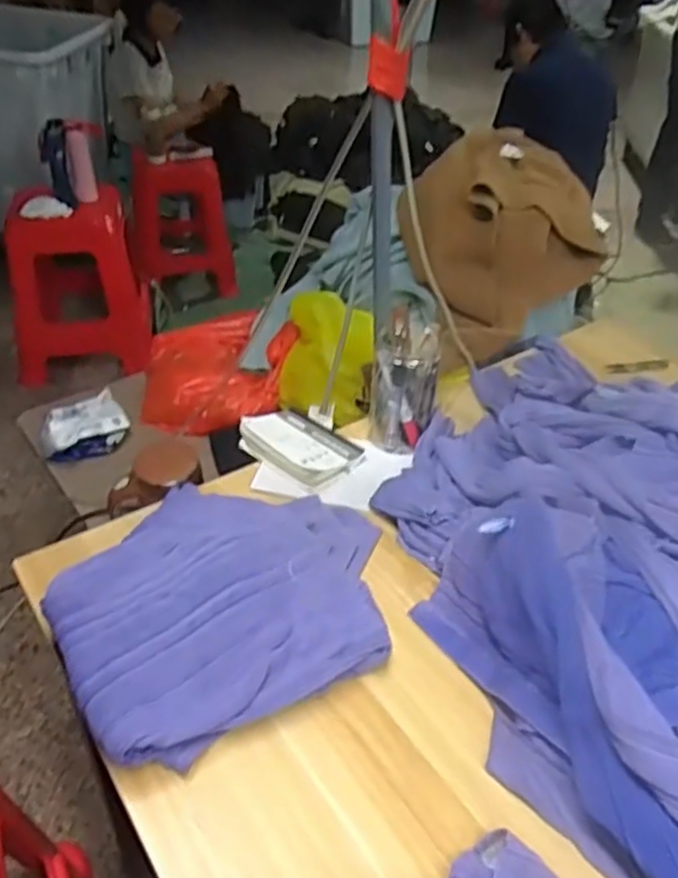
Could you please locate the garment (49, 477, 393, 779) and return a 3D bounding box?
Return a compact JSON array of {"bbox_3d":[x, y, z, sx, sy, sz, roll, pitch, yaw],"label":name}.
[{"bbox_3d":[-0.106,0.148,0.725,0.336,0.063,0.273,-20,44,-26],"label":"garment"}]

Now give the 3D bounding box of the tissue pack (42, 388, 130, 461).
[{"bbox_3d":[-0.421,-0.017,1.184,0.141,0.071,0.070,-24,46,-29],"label":"tissue pack"}]

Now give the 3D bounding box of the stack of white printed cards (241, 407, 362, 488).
[{"bbox_3d":[-0.049,0.006,0.926,0.101,0.025,0.139,-30,49,-34],"label":"stack of white printed cards"}]

